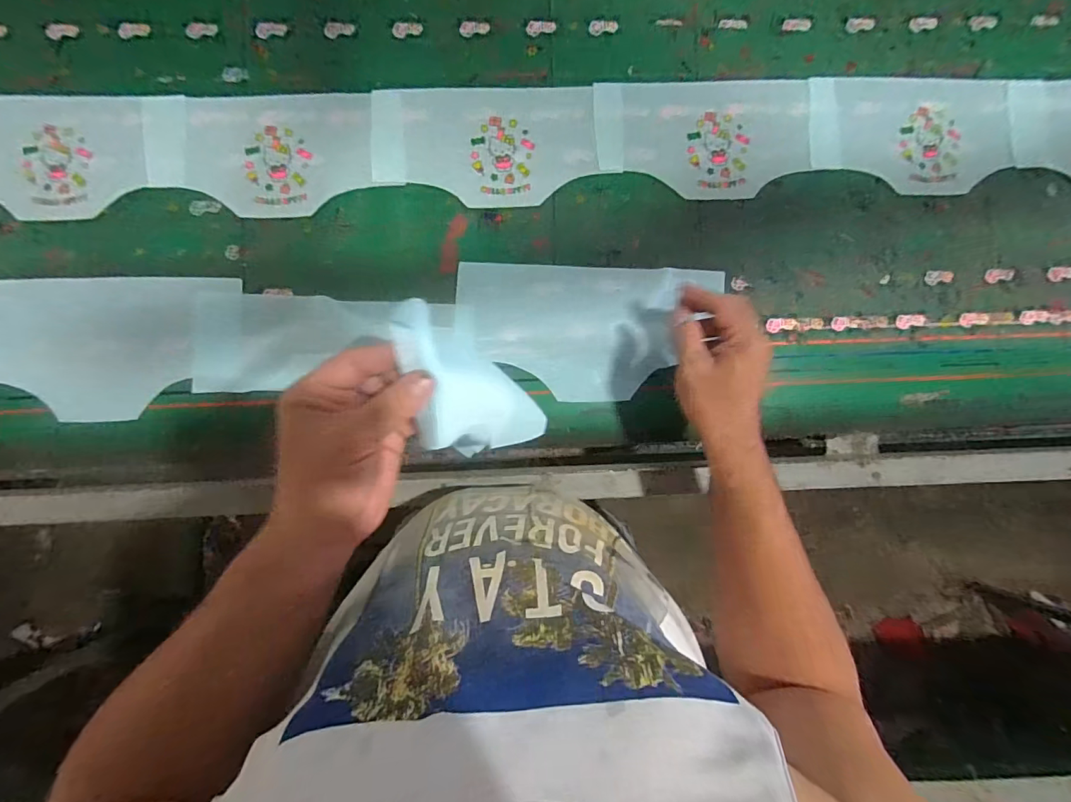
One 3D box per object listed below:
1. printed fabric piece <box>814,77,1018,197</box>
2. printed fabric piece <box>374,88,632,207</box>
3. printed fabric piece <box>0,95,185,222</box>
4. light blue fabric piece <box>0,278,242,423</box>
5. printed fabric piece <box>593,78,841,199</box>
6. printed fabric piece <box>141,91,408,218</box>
[{"bbox_3d":[0.437,-0.312,0.538,0.234,0.012,0.137,1,85,-3],"label":"printed fabric piece"},{"bbox_3d":[-0.040,-0.290,0.521,0.278,0.007,0.136,-2,88,-2],"label":"printed fabric piece"},{"bbox_3d":[-0.527,-0.267,0.503,0.275,0.005,0.133,-1,88,-2],"label":"printed fabric piece"},{"bbox_3d":[-0.487,-0.058,0.500,0.295,0.009,0.155,0,83,0],"label":"light blue fabric piece"},{"bbox_3d":[0.211,-0.304,0.532,0.277,0.007,0.137,-4,88,-2],"label":"printed fabric piece"},{"bbox_3d":[-0.290,-0.276,0.514,0.280,0.010,0.137,-2,88,-2],"label":"printed fabric piece"}]

